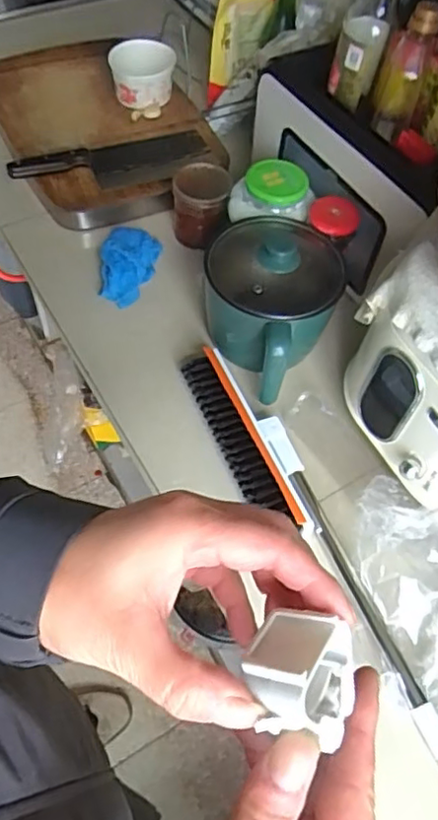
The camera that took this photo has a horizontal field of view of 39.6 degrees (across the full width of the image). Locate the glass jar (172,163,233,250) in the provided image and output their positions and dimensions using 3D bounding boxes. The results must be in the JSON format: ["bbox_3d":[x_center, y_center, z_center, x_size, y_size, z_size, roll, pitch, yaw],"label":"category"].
[{"bbox_3d":[-0.026,-0.292,0.877,0.081,0.078,0.090,3,57,-2],"label":"glass jar"}]

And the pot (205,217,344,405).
[{"bbox_3d":[0.063,-0.132,0.756,0.158,0.162,0.212,7,57,0],"label":"pot"}]

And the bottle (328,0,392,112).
[{"bbox_3d":[0.176,-0.468,0.708,0.060,0.198,0.063,15,57,5],"label":"bottle"}]

